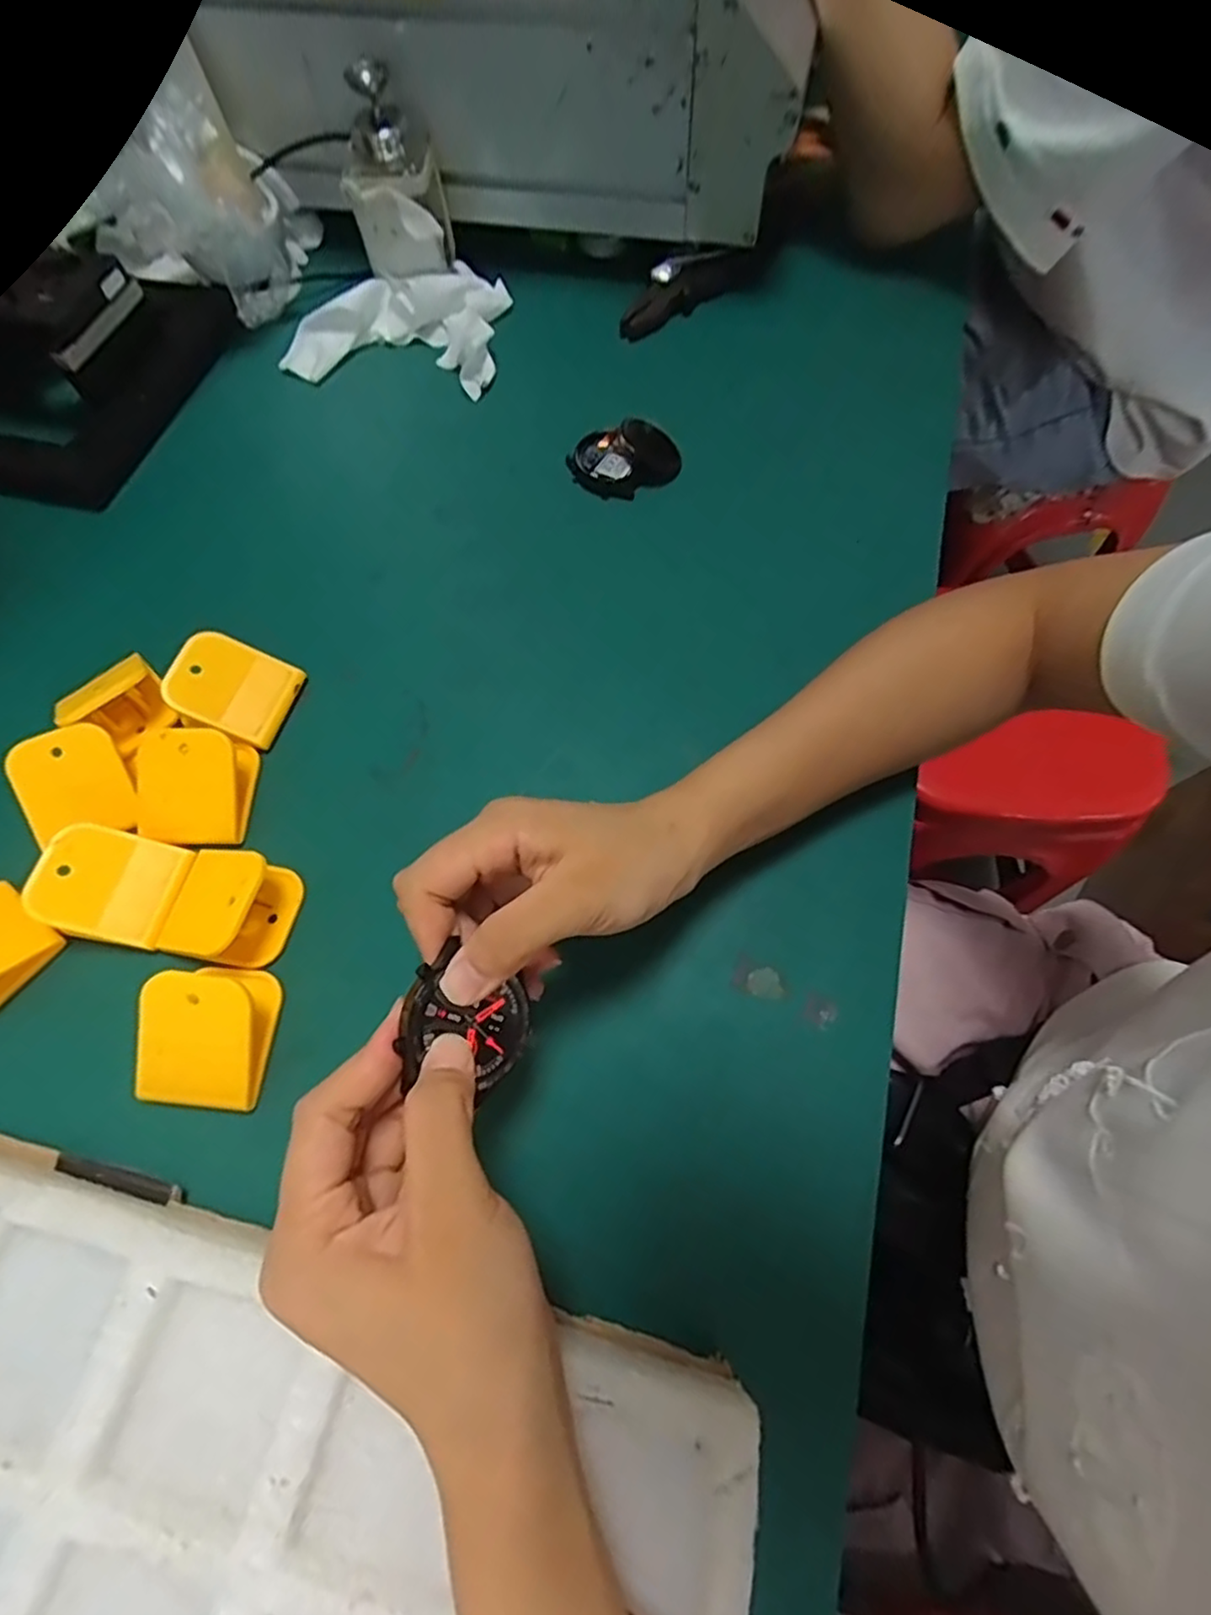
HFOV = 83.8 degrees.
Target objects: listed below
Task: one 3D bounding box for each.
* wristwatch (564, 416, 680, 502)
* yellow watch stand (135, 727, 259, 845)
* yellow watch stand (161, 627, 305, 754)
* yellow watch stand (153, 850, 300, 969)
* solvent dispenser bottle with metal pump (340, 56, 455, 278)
[{"bbox_3d":[0.012,-0.215,0.419,0.067,0.021,0.048,-5,67,-1],"label":"wristwatch"},{"bbox_3d":[-0.202,-0.010,0.326,0.046,0.031,0.051,-4,67,0],"label":"yellow watch stand"},{"bbox_3d":[-0.190,-0.062,0.346,0.047,0.029,0.047,16,68,8],"label":"yellow watch stand"},{"bbox_3d":[-0.171,0.043,0.302,0.052,0.030,0.048,11,68,6],"label":"yellow watch stand"},{"bbox_3d":[-0.139,-0.407,0.446,0.056,0.105,0.054,0,65,3],"label":"solvent dispenser bottle with metal pump"}]

